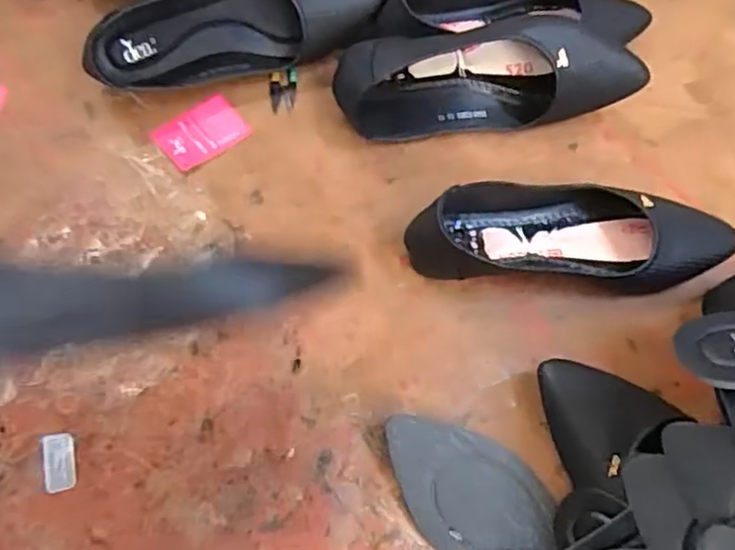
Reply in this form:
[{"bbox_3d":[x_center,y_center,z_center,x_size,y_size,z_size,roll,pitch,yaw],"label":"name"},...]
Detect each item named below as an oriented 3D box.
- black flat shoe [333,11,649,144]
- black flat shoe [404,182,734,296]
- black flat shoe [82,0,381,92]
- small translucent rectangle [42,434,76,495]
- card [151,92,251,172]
[{"bbox_3d":[0.106,-0.168,0.565,0.265,0.083,0.076,-1,67,-2],"label":"black flat shoe"},{"bbox_3d":[0.164,-0.039,0.517,0.254,0.060,0.081,3,67,0],"label":"black flat shoe"},{"bbox_3d":[-0.118,-0.223,0.577,0.264,0.069,0.065,-17,68,-9],"label":"black flat shoe"},{"bbox_3d":[-0.220,0.134,0.460,0.020,0.004,0.040,-8,68,-16],"label":"small translucent rectangle"},{"bbox_3d":[-0.149,-0.127,0.579,0.076,0.006,0.055,-34,72,-15],"label":"card"}]

